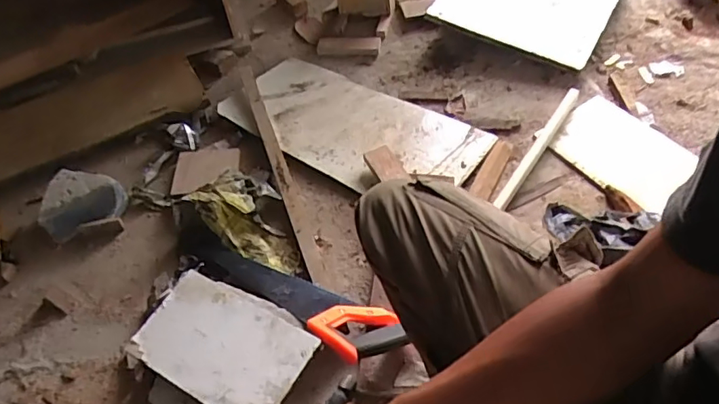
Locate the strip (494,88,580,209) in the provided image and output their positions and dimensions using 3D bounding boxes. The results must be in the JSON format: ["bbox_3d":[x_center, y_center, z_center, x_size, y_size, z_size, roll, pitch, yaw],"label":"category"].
[{"bbox_3d":[0.351,-0.111,1.043,0.025,0.021,0.354,26,59,24],"label":"strip"}]

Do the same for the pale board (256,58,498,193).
[{"bbox_3d":[-0.015,-0.160,1.117,0.521,0.015,0.255,26,58,23],"label":"pale board"}]

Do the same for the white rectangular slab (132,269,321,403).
[{"bbox_3d":[-0.190,0.196,0.760,0.245,0.019,0.154,25,58,23],"label":"white rectangular slab"}]

